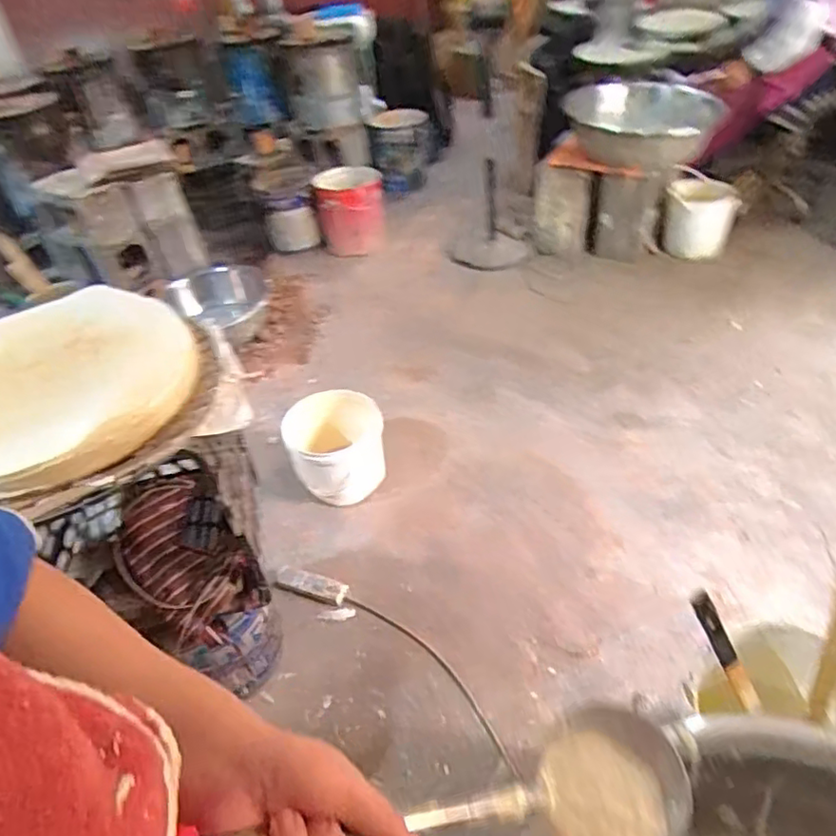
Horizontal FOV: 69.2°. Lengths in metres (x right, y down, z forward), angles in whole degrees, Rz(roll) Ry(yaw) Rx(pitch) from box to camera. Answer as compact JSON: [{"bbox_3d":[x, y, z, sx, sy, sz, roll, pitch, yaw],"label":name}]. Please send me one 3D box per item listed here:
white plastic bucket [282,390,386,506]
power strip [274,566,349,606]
[{"bbox_3d":[-0.231,0.105,1.782,0.275,0.253,0.262,-13,43,-6],"label":"white plastic bucket"},{"bbox_3d":[-0.275,0.438,1.581,0.187,0.038,0.068,9,45,18],"label":"power strip"}]

